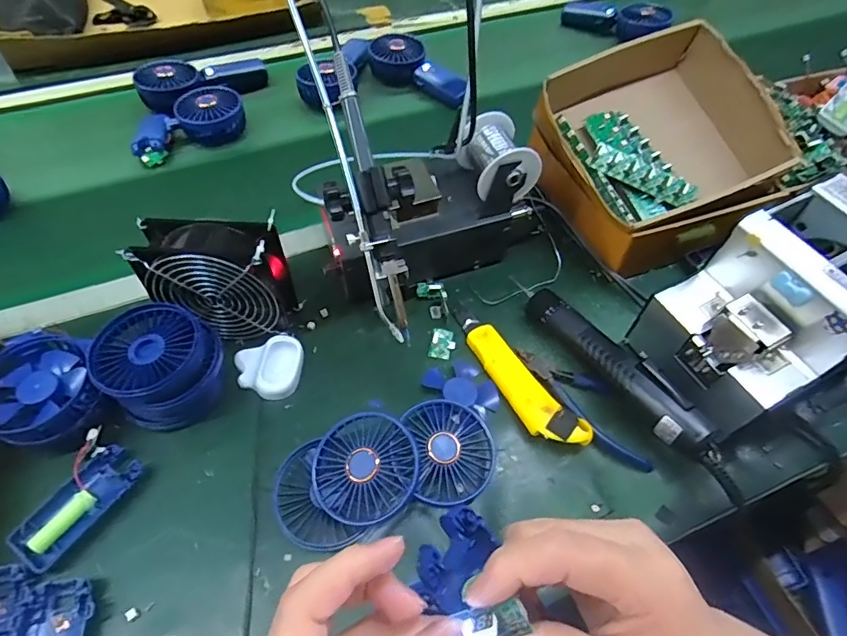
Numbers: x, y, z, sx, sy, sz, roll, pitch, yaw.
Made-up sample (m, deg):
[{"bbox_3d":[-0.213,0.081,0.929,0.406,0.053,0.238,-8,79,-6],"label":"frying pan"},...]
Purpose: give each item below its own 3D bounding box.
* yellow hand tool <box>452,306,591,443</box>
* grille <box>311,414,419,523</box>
[{"bbox_3d":[0.078,0.051,0.461,0.040,0.022,0.176,-30,60,-20],"label":"yellow hand tool"},{"bbox_3d":[-0.047,0.118,0.395,0.083,0.014,0.082,-5,61,8],"label":"grille"}]

